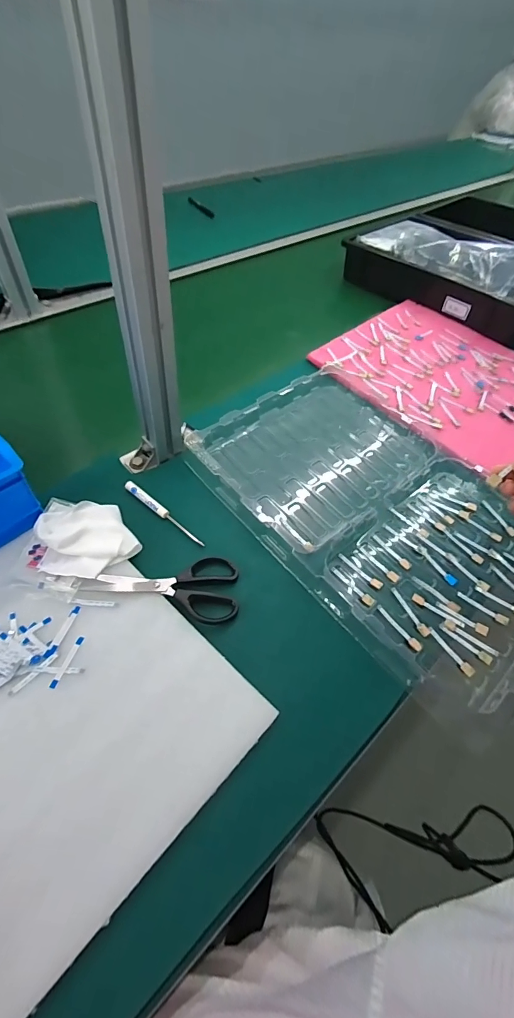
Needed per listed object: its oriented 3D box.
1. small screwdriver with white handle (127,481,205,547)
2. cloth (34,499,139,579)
[{"bbox_3d":[-0.114,0.004,0.507,0.129,0.013,0.015,34,59,18],"label":"small screwdriver with white handle"},{"bbox_3d":[-0.191,0.033,0.462,0.097,0.026,0.087,-21,59,-19],"label":"cloth"}]

